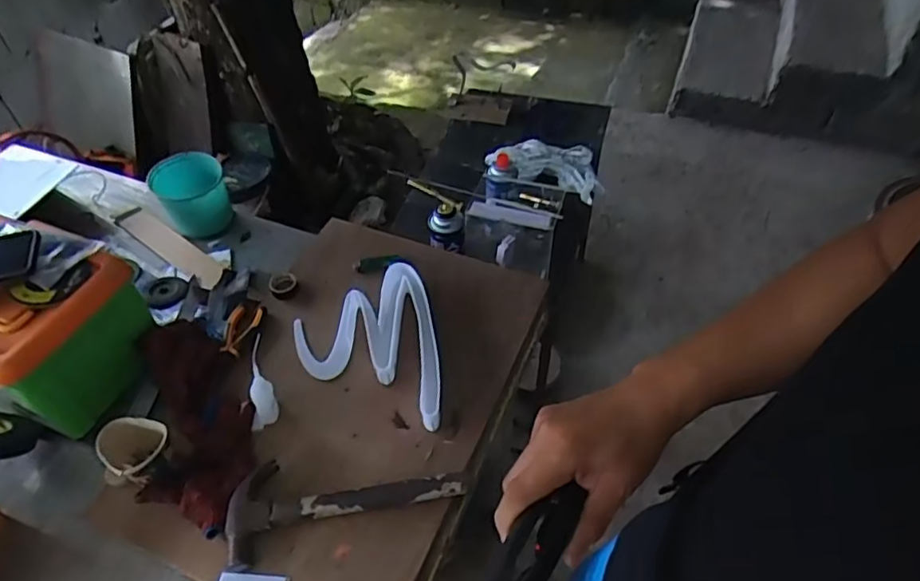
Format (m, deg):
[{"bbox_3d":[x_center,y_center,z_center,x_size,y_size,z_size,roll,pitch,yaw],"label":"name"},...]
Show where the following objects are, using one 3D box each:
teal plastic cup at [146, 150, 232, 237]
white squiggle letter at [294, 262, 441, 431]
[{"bbox_3d":[-0.470,-0.158,1.084,0.115,0.123,0.122,0,49,0],"label":"teal plastic cup"},{"bbox_3d":[-0.138,0.087,0.888,0.206,0.045,0.282,-9,50,-7],"label":"white squiggle letter"}]

